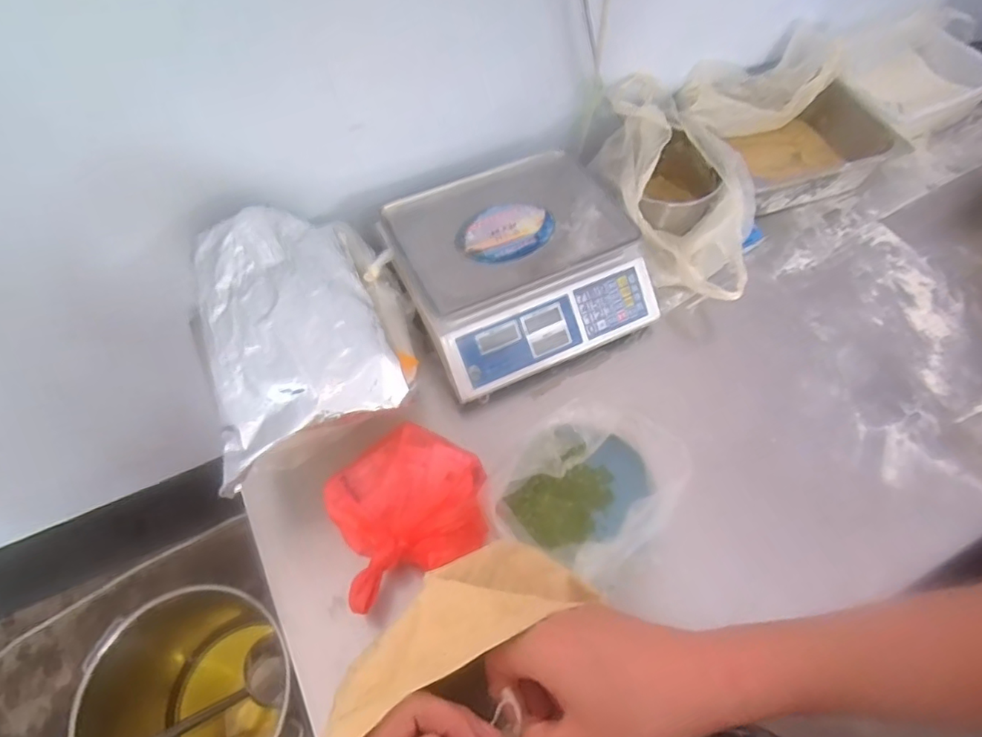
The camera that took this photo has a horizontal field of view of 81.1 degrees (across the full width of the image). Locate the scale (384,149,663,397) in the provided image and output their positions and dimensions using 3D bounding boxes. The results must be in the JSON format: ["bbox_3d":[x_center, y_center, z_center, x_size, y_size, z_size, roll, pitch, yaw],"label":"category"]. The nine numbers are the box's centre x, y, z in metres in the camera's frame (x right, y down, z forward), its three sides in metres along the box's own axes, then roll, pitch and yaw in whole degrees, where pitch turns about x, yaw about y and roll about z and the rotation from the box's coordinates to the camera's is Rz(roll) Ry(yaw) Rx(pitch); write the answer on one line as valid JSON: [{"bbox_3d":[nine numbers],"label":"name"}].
[{"bbox_3d":[0.040,-0.158,0.847,0.333,0.093,0.311,-24,62,-14],"label":"scale"}]

